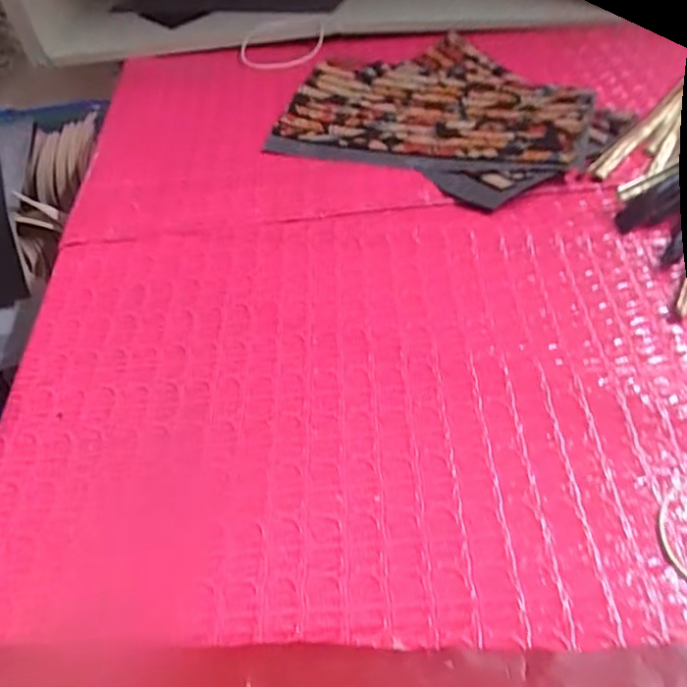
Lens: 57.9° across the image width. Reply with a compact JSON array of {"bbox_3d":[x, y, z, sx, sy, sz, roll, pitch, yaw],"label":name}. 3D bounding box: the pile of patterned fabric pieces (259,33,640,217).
[{"bbox_3d":[0.069,-0.157,0.431,0.209,0.016,0.166,36,62,29],"label":"pile of patterned fabric pieces"}]

